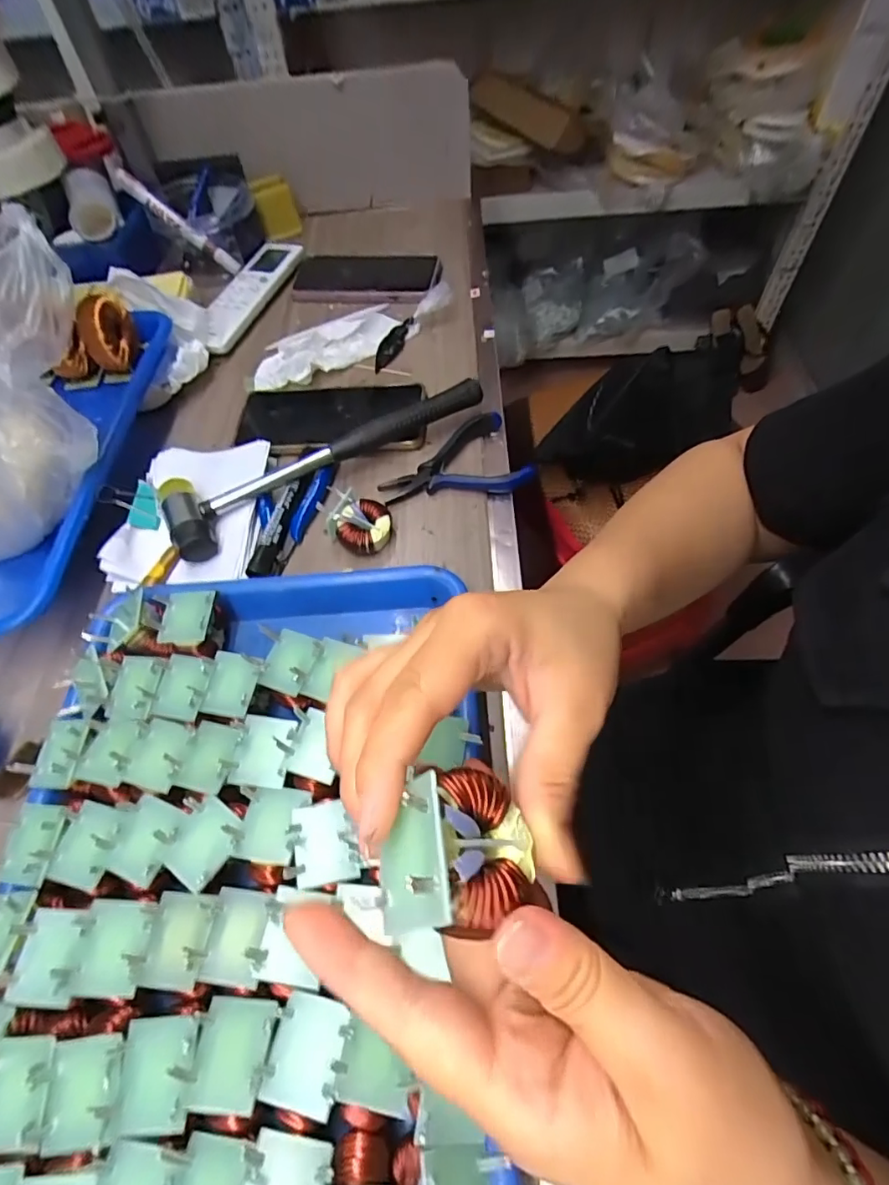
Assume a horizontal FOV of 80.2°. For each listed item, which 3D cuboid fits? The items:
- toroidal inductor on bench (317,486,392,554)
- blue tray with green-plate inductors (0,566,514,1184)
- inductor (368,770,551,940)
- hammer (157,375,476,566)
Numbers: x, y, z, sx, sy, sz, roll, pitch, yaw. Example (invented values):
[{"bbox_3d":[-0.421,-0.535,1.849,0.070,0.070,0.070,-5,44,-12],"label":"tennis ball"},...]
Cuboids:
[{"bbox_3d":[-0.065,-0.052,0.391,0.054,0.025,0.036,23,62,17],"label":"toroidal inductor on bench"},{"bbox_3d":[-0.099,0.122,0.268,0.237,0.044,0.319,-2,58,3],"label":"blue tray with green-plate inductors"},{"bbox_3d":[0.002,0.074,0.151,0.041,0.027,0.039,24,42,-35],"label":"inductor"},{"bbox_3d":[-0.097,-0.116,0.427,0.272,0.033,0.072,-31,61,-15],"label":"hammer"}]

